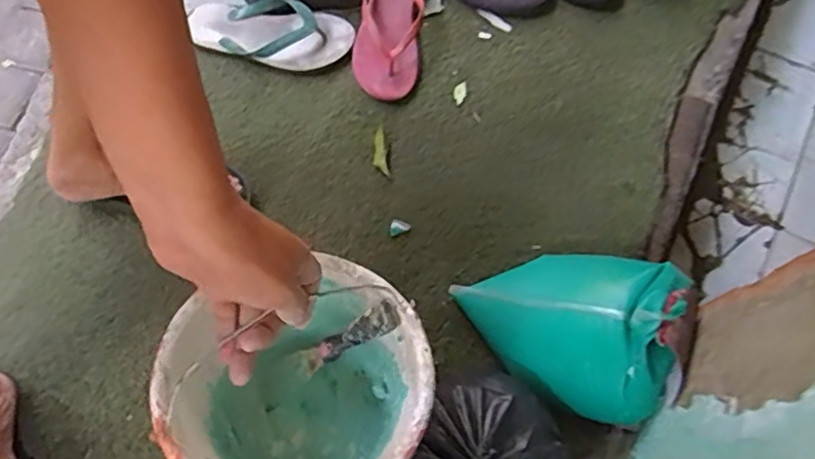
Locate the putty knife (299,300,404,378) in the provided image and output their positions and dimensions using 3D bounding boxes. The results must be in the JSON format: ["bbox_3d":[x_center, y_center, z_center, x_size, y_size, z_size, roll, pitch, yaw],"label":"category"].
[{"bbox_3d":[-0.061,0.108,0.652,0.131,0.013,0.026,-33,63,30],"label":"putty knife"}]

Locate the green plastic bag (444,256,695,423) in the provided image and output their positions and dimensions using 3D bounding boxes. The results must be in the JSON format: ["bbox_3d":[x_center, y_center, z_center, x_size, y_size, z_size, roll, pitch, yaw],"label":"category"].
[{"bbox_3d":[0.183,0.091,0.755,0.241,0.166,0.183,31,71,9],"label":"green plastic bag"}]

